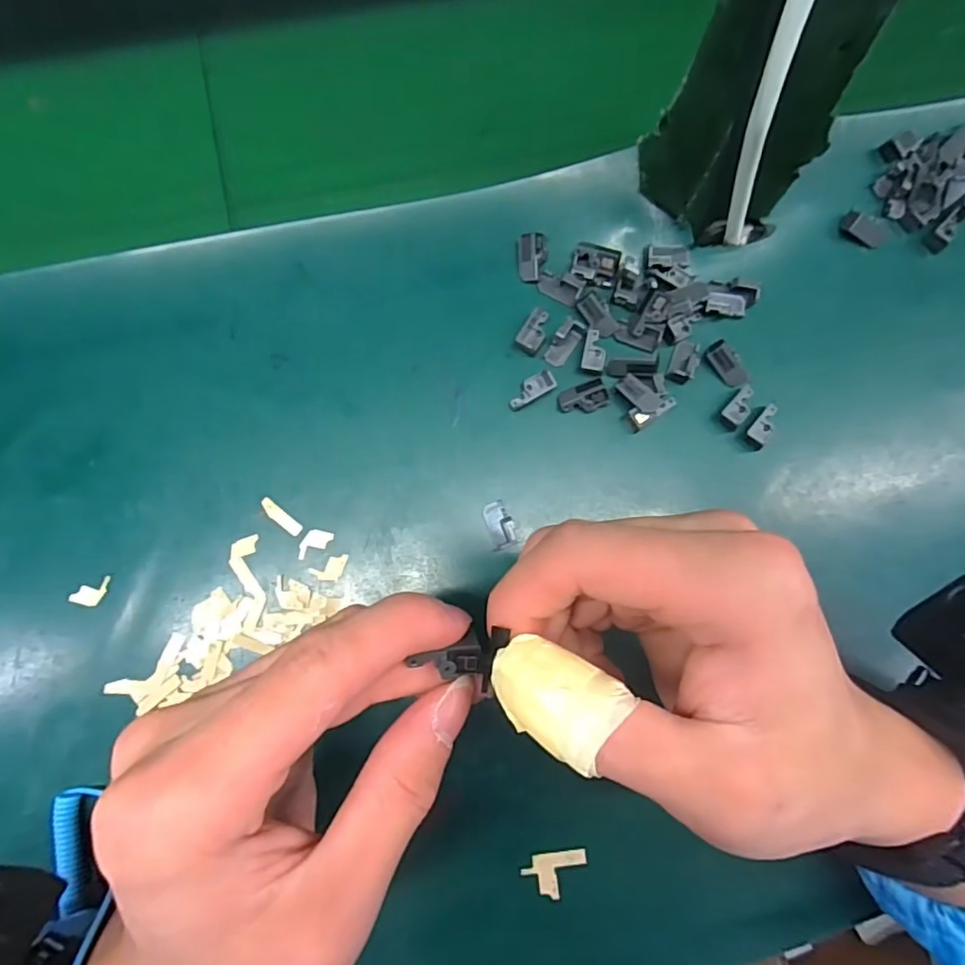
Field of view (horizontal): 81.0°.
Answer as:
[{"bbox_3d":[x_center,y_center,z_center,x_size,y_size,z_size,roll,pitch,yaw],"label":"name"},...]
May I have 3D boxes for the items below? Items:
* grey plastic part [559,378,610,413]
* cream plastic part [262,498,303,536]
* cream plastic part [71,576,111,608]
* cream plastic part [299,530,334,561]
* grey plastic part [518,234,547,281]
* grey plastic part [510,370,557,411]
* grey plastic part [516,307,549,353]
[{"bbox_3d":[0.047,-0.039,0.263,0.022,0.006,0.013,-19,84,-5],"label":"grey plastic part"},{"bbox_3d":[-0.090,0.015,0.251,0.022,0.004,0.006,38,82,3],"label":"cream plastic part"},{"bbox_3d":[-0.169,0.048,0.244,0.016,0.004,0.010,-26,84,-6],"label":"cream plastic part"},{"bbox_3d":[-0.075,0.028,0.250,0.011,0.004,0.016,30,82,2],"label":"cream plastic part"},{"bbox_3d":[0.025,-0.108,0.270,0.014,0.009,0.020,-3,83,-3],"label":"grey plastic part"},{"bbox_3d":[0.024,-0.044,0.263,0.025,0.006,0.010,-30,85,-6],"label":"grey plastic part"},{"bbox_3d":[0.025,-0.072,0.268,0.011,0.006,0.021,31,82,2],"label":"grey plastic part"}]

